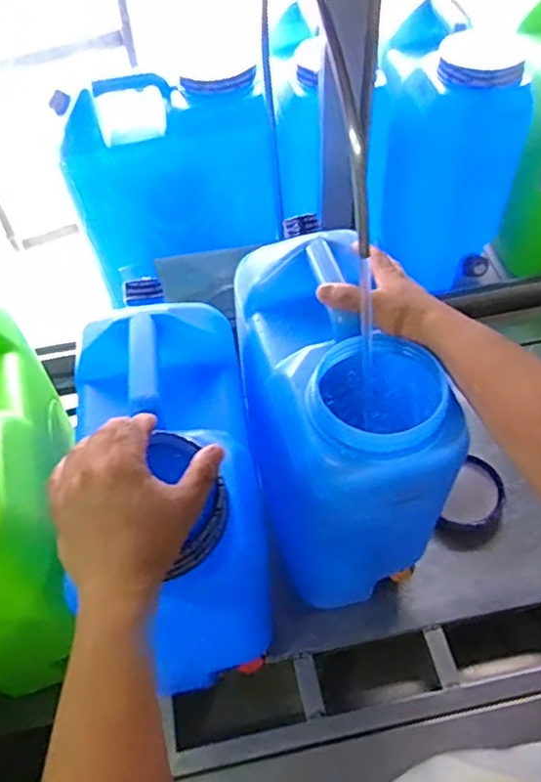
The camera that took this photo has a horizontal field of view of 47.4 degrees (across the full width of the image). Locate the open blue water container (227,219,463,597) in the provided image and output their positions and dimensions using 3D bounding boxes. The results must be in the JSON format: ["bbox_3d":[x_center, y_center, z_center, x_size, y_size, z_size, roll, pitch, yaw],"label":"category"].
[{"bbox_3d":[0.066,0.032,0.716,0.166,0.350,0.295,-15,54,-7],"label":"open blue water container"}]

